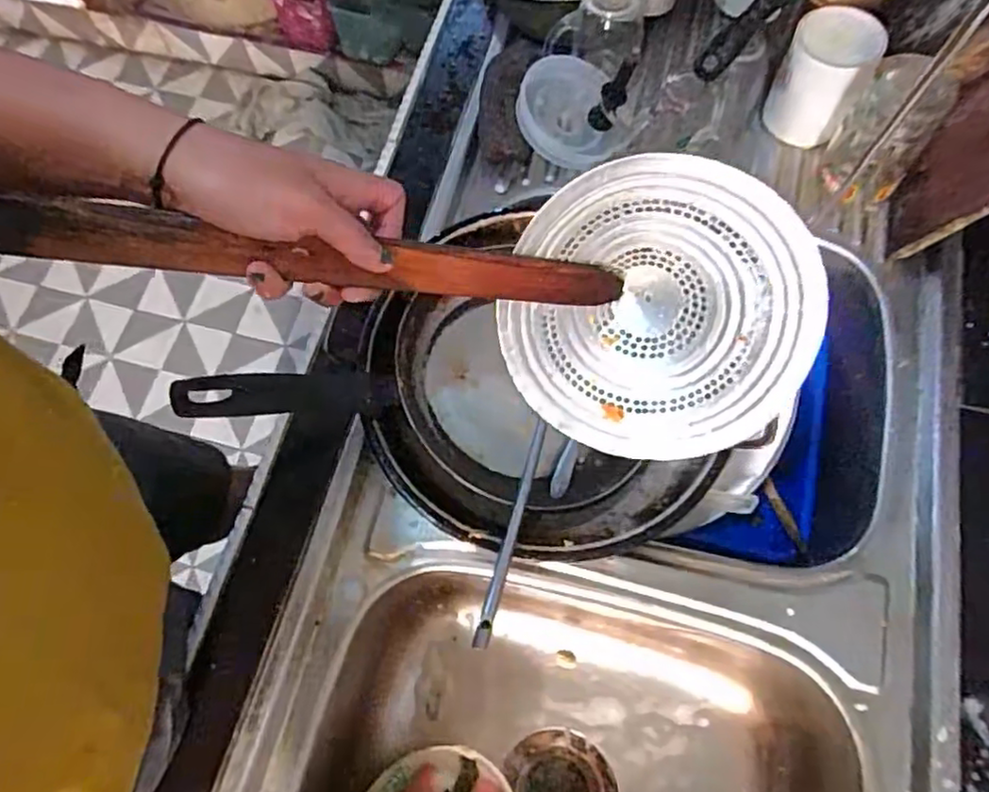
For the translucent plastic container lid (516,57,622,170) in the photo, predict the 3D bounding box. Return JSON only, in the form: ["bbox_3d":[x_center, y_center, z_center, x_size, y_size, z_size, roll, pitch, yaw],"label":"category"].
[{"bbox_3d":[0.068,-0.289,0.661,0.103,0.016,0.103,6,90,-14],"label":"translucent plastic container lid"}]

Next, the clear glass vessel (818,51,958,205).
[{"bbox_3d":[0.344,-0.234,0.574,0.070,0.123,0.056,34,73,13],"label":"clear glass vessel"}]

